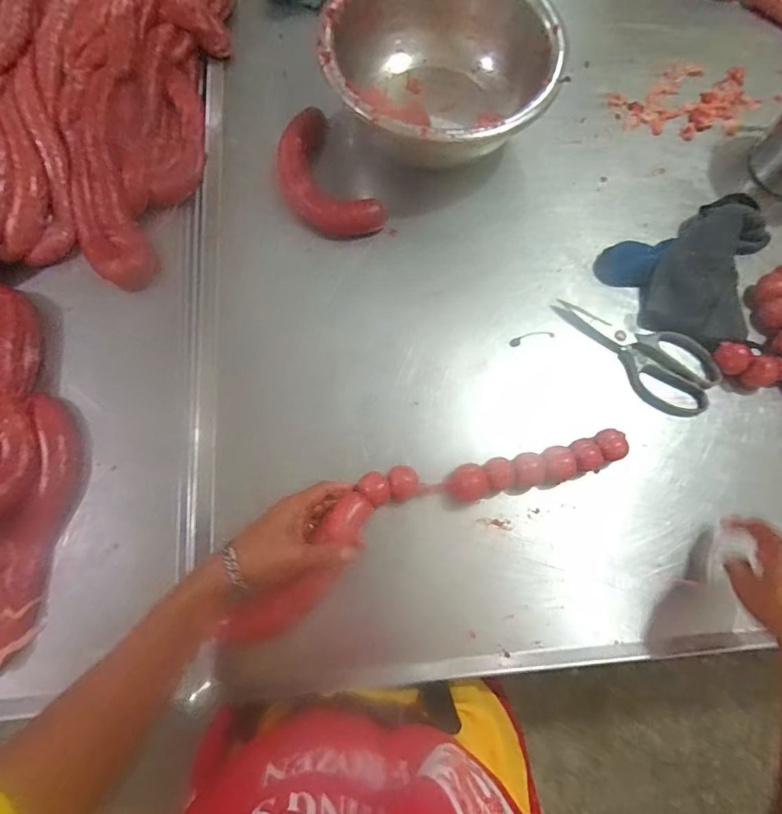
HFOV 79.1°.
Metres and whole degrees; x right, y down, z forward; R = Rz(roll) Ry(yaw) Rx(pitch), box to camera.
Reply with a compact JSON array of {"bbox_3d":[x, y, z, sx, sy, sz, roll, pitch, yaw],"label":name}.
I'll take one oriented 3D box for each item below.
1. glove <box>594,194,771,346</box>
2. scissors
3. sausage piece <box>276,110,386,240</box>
[{"bbox_3d":[0.392,-0.167,0.576,0.219,0.050,0.177,-29,79,-8],"label":"glove"},{"bbox_3d":[0.290,-0.069,0.562,0.201,0.019,0.084,36,78,7],"label":"scissors"},{"bbox_3d":[-0.088,-0.287,0.603,0.103,0.035,0.178,-31,79,-8],"label":"sausage piece"}]

